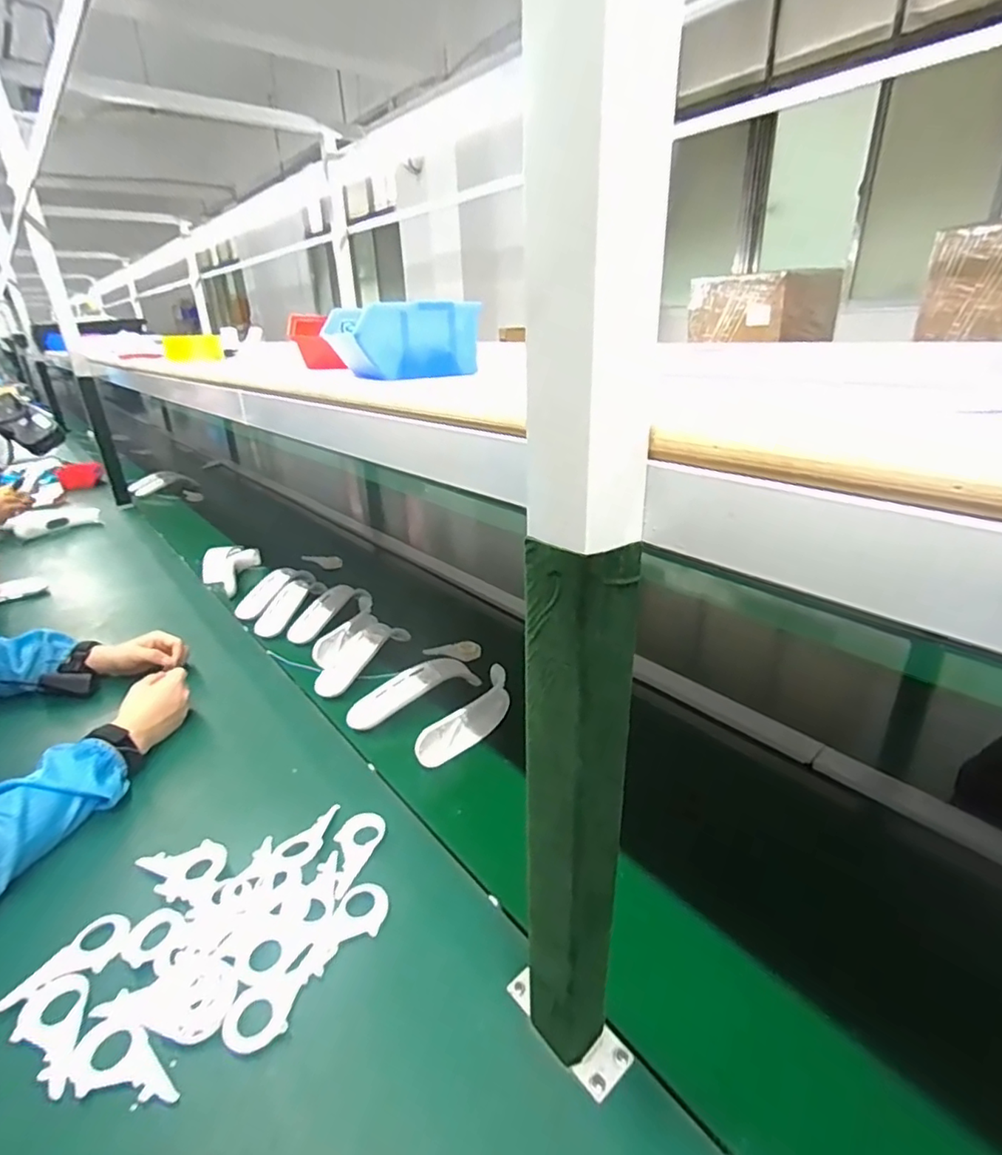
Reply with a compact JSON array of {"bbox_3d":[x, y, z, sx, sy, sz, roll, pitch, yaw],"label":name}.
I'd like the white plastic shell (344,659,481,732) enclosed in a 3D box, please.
[{"bbox_3d":[-0.131,0.165,0.821,0.184,0.033,0.063,-24,31,-17],"label":"white plastic shell"}]

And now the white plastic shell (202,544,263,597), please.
[{"bbox_3d":[-0.598,-0.019,1.260,0.127,0.053,0.212,-14,27,-23],"label":"white plastic shell"}]

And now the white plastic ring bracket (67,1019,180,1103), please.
[{"bbox_3d":[-0.275,0.359,0.421,0.089,0.005,0.046,-1,25,4],"label":"white plastic ring bracket"}]

